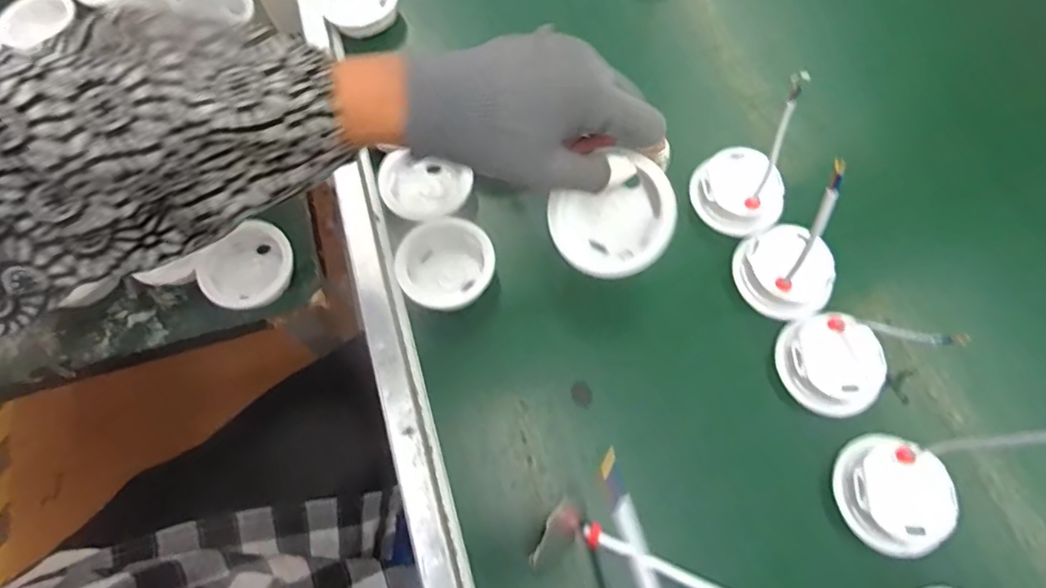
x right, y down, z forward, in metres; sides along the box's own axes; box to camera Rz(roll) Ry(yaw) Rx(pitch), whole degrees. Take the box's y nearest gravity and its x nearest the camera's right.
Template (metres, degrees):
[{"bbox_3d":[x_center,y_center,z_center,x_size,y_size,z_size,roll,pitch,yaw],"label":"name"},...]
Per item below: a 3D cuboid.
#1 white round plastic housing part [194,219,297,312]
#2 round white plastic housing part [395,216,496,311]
[{"bbox_3d":[-0.223,-0.020,0.470,0.075,0.034,0.068,-26,70,-10],"label":"white round plastic housing part"},{"bbox_3d":[-0.058,-0.021,0.441,0.069,0.028,0.074,0,68,0],"label":"round white plastic housing part"}]

